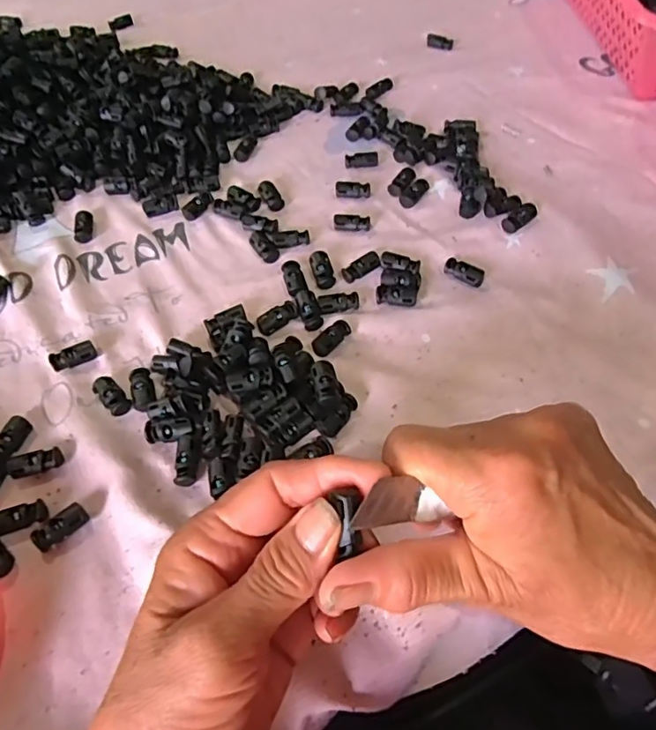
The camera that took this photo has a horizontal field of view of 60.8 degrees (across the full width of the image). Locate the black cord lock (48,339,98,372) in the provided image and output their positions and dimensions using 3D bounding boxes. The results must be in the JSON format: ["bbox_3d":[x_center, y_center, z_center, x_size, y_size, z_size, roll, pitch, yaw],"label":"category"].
[{"bbox_3d":[-0.161,-0.006,0.354,0.027,0.011,0.011,-20,58,-11],"label":"black cord lock"}]

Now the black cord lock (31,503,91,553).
[{"bbox_3d":[-0.139,0.084,0.292,0.012,0.010,0.027,39,66,24],"label":"black cord lock"}]

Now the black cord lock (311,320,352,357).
[{"bbox_3d":[0.002,-0.017,0.358,0.014,0.007,0.029,38,65,24],"label":"black cord lock"}]

